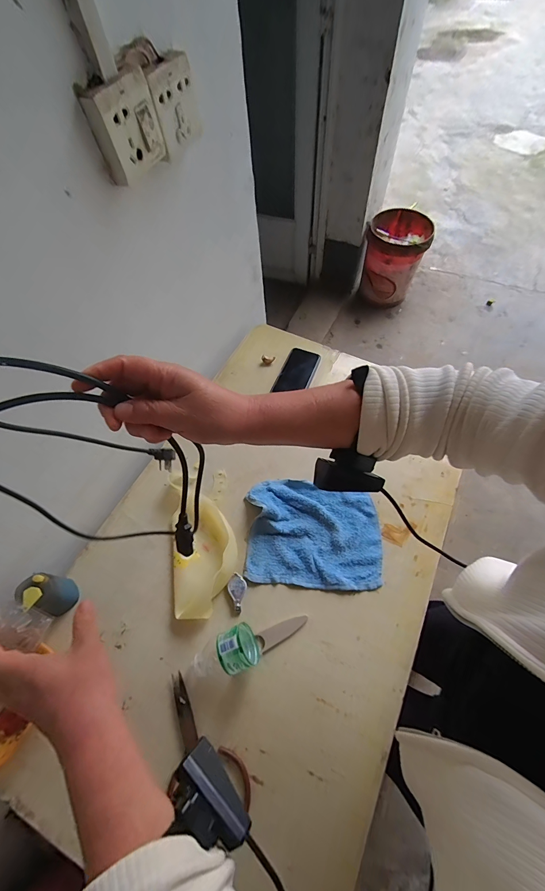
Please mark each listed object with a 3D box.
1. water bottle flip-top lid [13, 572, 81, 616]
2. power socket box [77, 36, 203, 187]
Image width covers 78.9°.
[{"bbox_3d":[-0.376,0.250,0.560,0.054,0.087,0.050,1,63,-1],"label":"water bottle flip-top lid"},{"bbox_3d":[-0.163,-0.436,0.435,0.034,0.101,0.174,23,67,15],"label":"power socket box"}]

